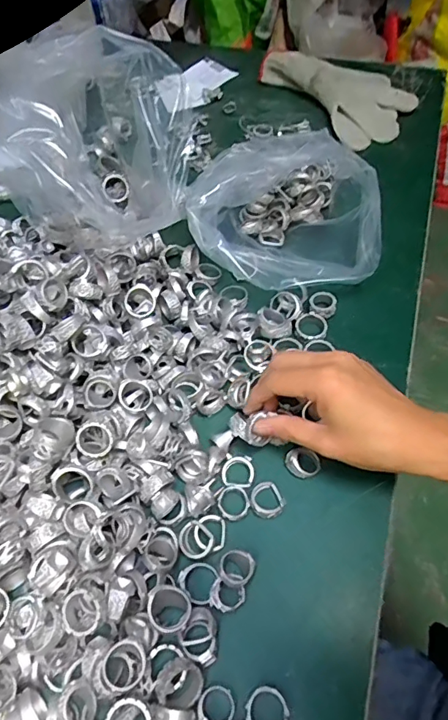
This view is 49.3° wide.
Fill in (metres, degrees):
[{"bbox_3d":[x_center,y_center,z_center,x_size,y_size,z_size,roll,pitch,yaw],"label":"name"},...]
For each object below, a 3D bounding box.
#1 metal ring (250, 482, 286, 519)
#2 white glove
[{"bbox_3d":[0.031,0.099,0.344,0.023,0.009,0.024,0,59,0],"label":"metal ring"},{"bbox_3d":[0.148,-0.326,0.584,0.123,0.027,0.188,-29,63,-16],"label":"white glove"}]

